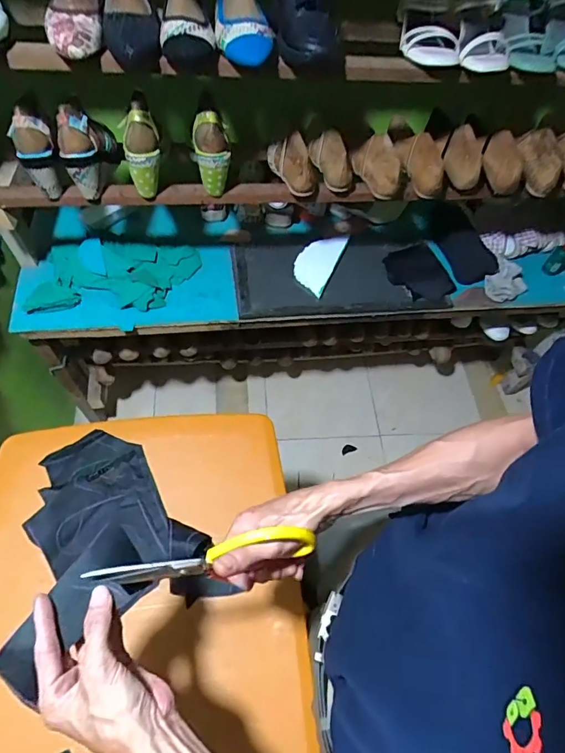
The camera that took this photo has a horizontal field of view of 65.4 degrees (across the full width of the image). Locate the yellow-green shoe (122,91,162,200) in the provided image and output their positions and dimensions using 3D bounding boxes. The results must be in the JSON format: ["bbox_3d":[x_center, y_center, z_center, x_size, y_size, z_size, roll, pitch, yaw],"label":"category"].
[{"bbox_3d":[-0.254,-0.412,0.800,0.067,0.168,0.063,5,35,-1],"label":"yellow-green shoe"}]

